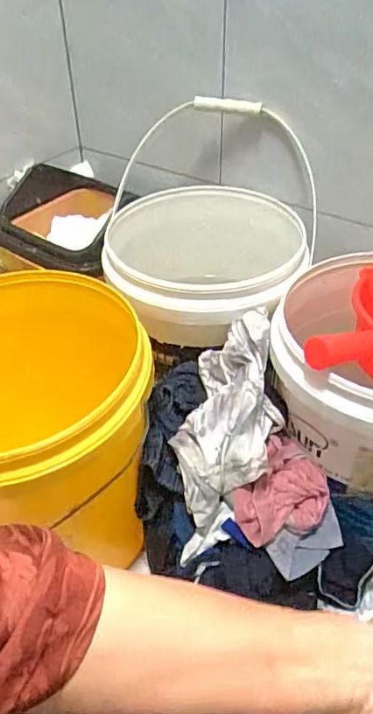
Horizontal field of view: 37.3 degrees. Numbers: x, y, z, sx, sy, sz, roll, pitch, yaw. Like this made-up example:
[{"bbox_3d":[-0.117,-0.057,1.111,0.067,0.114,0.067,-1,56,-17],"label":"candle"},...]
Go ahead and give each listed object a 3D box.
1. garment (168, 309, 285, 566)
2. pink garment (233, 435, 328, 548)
[{"bbox_3d":[0.049,0.090,0.679,0.111,0.057,0.299,10,75,16],"label":"garment"},{"bbox_3d":[0.116,0.174,0.671,0.086,0.061,0.128,28,49,29],"label":"pink garment"}]

